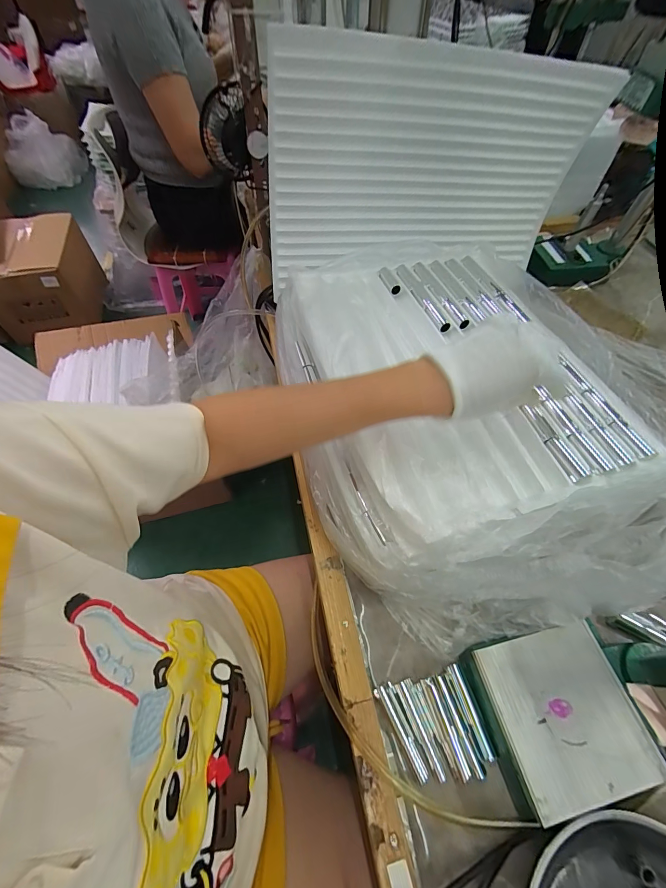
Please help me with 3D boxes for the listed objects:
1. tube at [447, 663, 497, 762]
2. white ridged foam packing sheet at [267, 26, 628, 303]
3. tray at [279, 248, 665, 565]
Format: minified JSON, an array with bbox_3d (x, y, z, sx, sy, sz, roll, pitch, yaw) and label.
[{"bbox_3d":[0.133,0.257,0.340,0.012,0.007,0.077,-14,59,-10],"label":"tube"},{"bbox_3d":[0.150,-0.397,0.539,0.489,0.282,0.048,-8,56,-12],"label":"white ridged foam packing sheet"},{"bbox_3d":[0.131,-0.096,0.446,0.363,0.081,0.421,-11,58,-9],"label":"tray"}]

